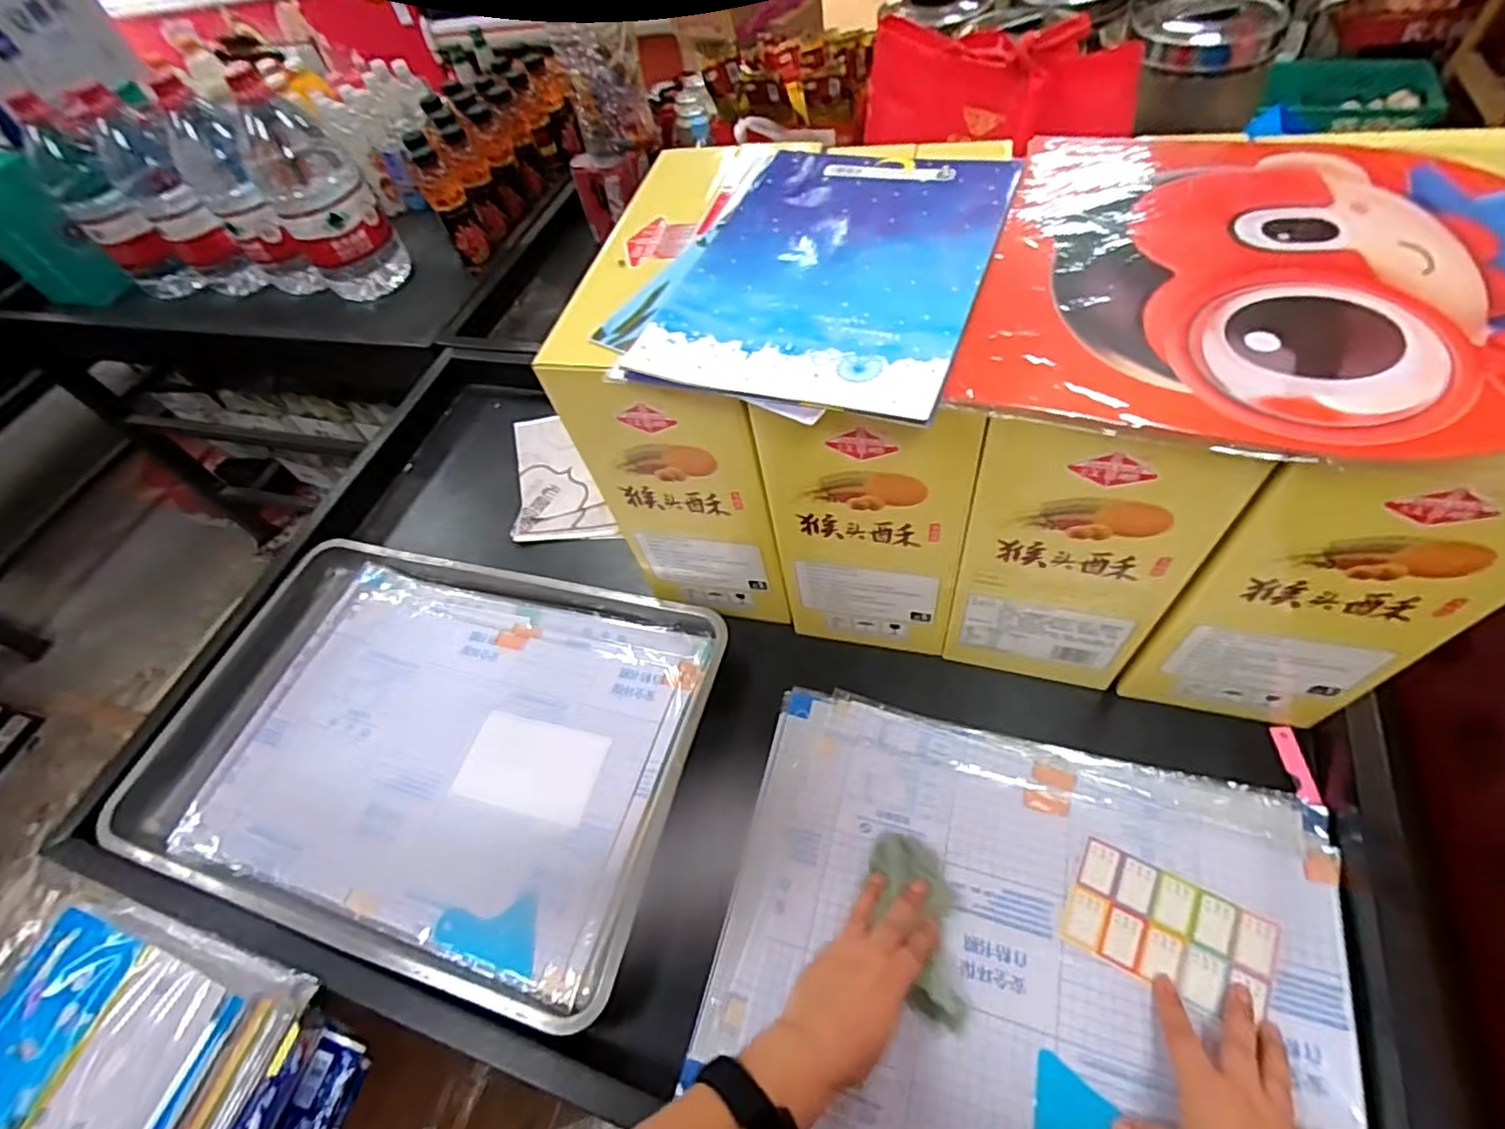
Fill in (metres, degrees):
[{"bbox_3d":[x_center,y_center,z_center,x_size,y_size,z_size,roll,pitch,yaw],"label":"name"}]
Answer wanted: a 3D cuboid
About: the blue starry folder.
[{"bbox_3d":[0.064,-0.228,0.491,0.213,0.006,0.293,15,61,19],"label":"blue starry folder"}]

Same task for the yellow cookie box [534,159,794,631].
[{"bbox_3d":[-0.033,-0.161,0.688,0.170,0.368,0.301,8,58,12],"label":"yellow cookie box"}]

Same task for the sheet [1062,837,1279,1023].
[{"bbox_3d":[0.334,0.293,0.525,0.139,0.004,0.084,20,64,23],"label":"sheet"}]

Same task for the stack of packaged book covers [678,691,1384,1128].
[{"bbox_3d":[0.213,0.310,0.536,0.464,0.048,0.344,12,56,14],"label":"stack of packaged book covers"}]

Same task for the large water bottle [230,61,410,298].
[{"bbox_3d":[-0.730,-0.624,1.107,0.151,0.335,0.155,-31,56,-11],"label":"large water bottle"}]

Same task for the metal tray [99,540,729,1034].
[{"bbox_3d":[-0.359,0.184,0.711,0.595,0.048,0.408,10,56,13],"label":"metal tray"}]

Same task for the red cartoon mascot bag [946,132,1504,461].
[{"bbox_3d":[0.340,-0.194,0.429,0.337,0.036,0.327,16,57,16],"label":"red cartoon mascot bag"}]

